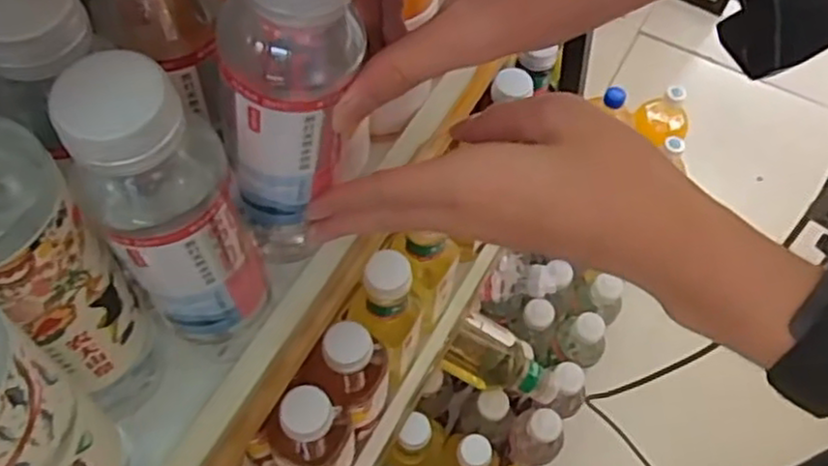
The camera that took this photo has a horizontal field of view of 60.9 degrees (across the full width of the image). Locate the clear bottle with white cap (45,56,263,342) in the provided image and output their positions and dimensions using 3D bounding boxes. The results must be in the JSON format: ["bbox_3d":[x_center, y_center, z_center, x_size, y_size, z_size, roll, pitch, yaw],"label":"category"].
[{"bbox_3d":[-0.094,-0.004,0.288,0.051,0.142,0.056,-37,67,-23],"label":"clear bottle with white cap"}]

